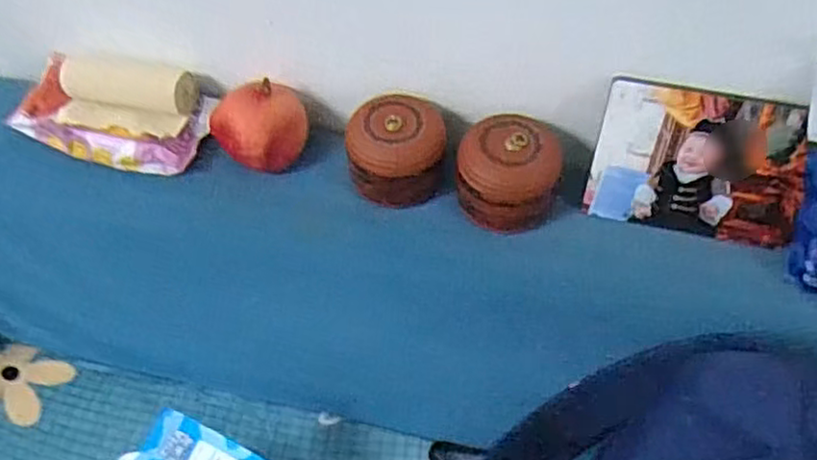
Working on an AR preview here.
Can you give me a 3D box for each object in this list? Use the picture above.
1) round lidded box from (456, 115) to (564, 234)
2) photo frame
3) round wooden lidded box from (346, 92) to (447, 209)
[{"bbox_3d":[0.099,-0.057,0.698,0.098,0.076,0.092,-1,55,1],"label":"round lidded box"},{"bbox_3d":[0.278,-0.063,0.674,0.189,0.146,0.013,12,31,12],"label":"photo frame"},{"bbox_3d":[-0.011,-0.082,0.730,0.099,0.087,0.086,10,56,8],"label":"round wooden lidded box"}]

